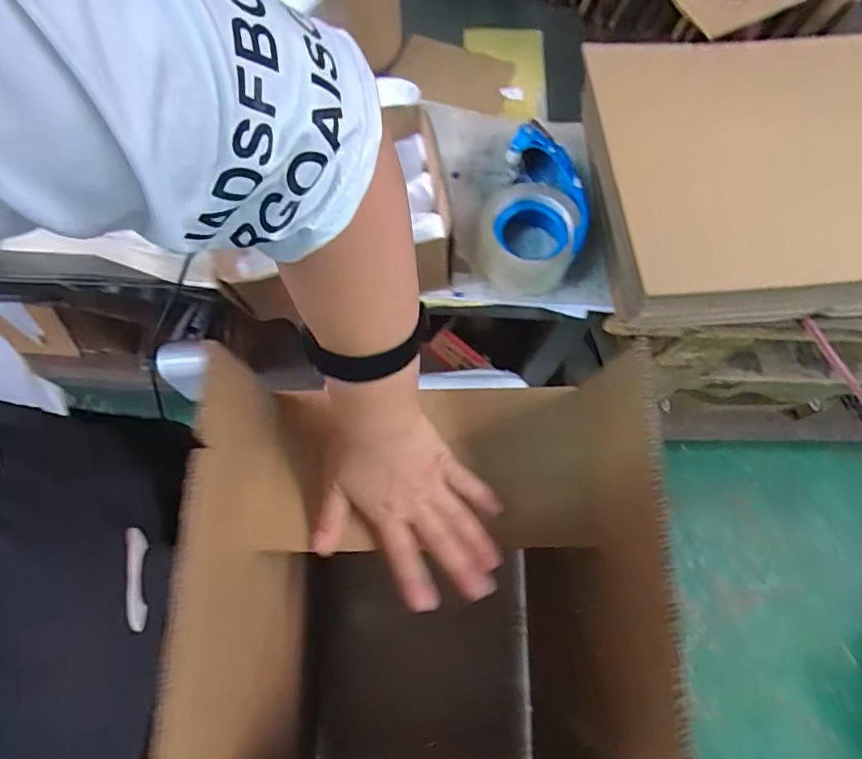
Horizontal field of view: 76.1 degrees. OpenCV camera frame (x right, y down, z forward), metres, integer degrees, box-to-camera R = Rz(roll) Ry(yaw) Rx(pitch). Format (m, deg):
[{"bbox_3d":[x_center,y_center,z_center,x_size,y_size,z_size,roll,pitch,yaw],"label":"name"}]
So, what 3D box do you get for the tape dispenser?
[{"bbox_3d":[0.107,-0.164,0.551,0.098,0.056,0.150,22,74,5],"label":"tape dispenser"}]

